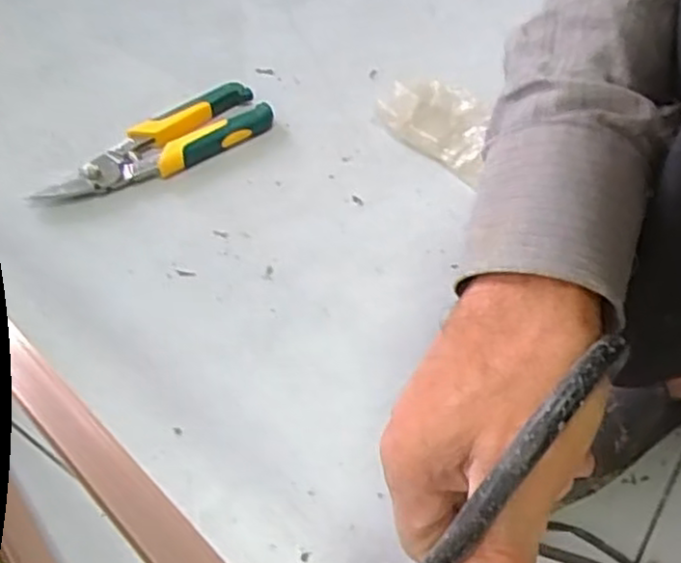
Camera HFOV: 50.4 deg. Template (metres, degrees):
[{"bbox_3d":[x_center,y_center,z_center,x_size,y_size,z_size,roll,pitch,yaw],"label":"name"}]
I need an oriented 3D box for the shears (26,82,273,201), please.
[{"bbox_3d":[-0.152,-0.112,0.603,0.198,0.020,0.066,-33,62,-25],"label":"shears"}]

